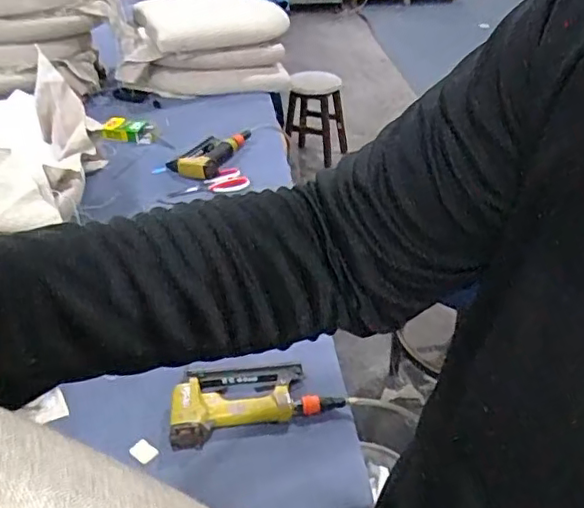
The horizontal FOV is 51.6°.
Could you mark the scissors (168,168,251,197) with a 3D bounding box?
[{"bbox_3d":[-0.191,-0.160,1.393,0.172,0.024,0.071,-13,39,-21],"label":"scissors"}]

